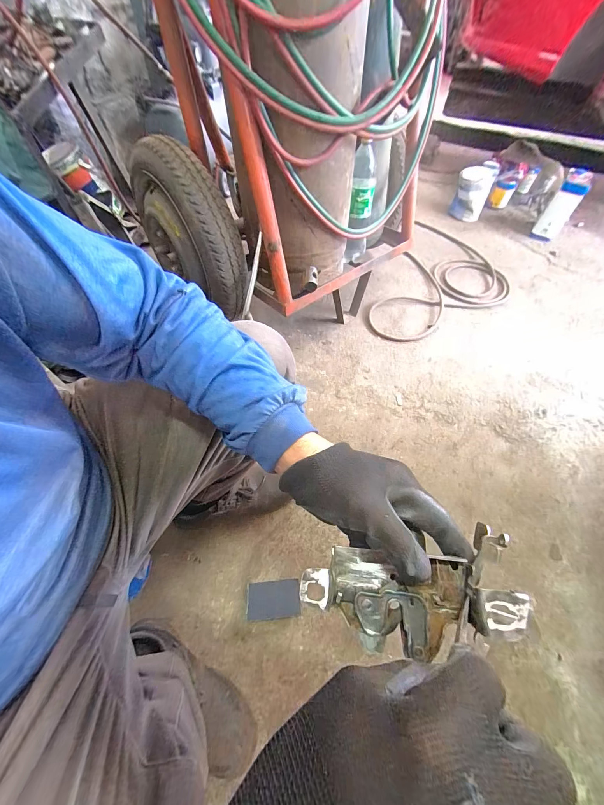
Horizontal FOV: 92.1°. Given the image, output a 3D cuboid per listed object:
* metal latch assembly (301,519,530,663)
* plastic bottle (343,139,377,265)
[{"bbox_3d":[0.079,0.143,0.220,0.153,0.034,0.077,-7,57,11],"label":"metal latch assembly"},{"bbox_3d":[0.184,-0.609,0.932,0.090,0.305,0.094,2,58,-2],"label":"plastic bottle"}]

